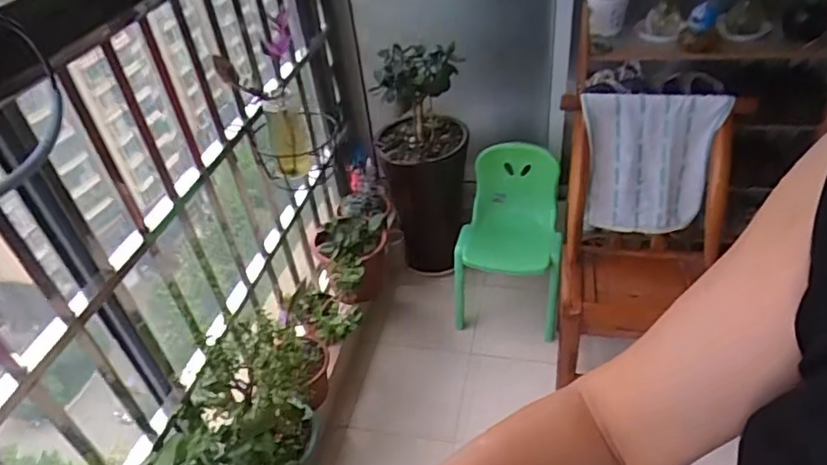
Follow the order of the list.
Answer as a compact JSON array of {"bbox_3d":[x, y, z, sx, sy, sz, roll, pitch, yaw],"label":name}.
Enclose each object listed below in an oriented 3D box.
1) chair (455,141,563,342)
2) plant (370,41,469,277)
[{"bbox_3d":[0.305,0.003,1.778,0.320,0.456,0.417,4,41,13],"label":"chair"},{"bbox_3d":[0.034,-0.179,1.825,0.281,0.764,0.251,-6,39,1],"label":"plant"}]

